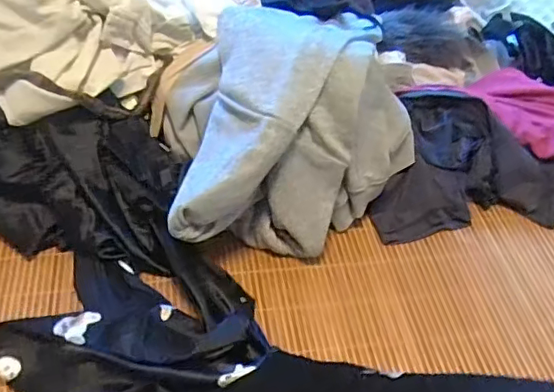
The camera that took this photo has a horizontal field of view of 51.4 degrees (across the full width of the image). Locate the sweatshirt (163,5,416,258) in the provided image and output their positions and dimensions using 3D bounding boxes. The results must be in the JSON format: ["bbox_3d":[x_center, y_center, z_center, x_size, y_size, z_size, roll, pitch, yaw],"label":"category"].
[{"bbox_3d":[0.021,-0.131,0.866,0.362,0.248,0.367,-5,47,-9],"label":"sweatshirt"}]

